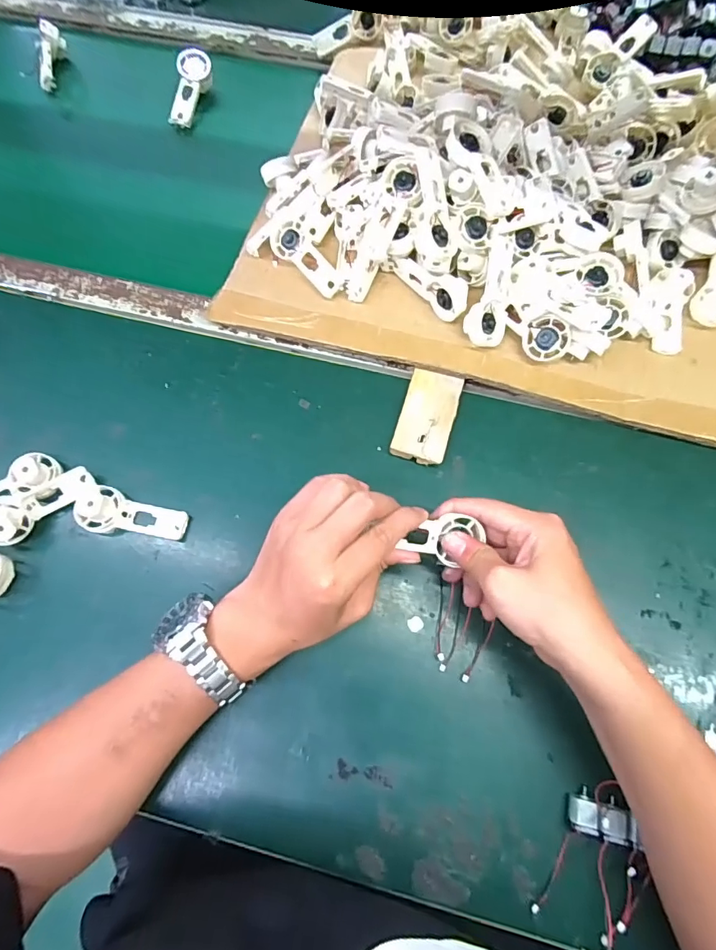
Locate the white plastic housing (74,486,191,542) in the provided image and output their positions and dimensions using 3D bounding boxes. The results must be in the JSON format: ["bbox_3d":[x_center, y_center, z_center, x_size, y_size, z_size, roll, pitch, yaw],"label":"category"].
[{"bbox_3d":[-0.195,0.037,0.408,0.090,0.028,0.038,16,72,7],"label":"white plastic housing"}]

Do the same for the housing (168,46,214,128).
[{"bbox_3d":[-0.212,-0.486,0.603,0.037,0.021,0.100,13,87,6],"label":"housing"}]

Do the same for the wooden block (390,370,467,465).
[{"bbox_3d":[0.064,-0.052,0.439,0.048,0.016,0.086,16,72,6],"label":"wooden block"}]

